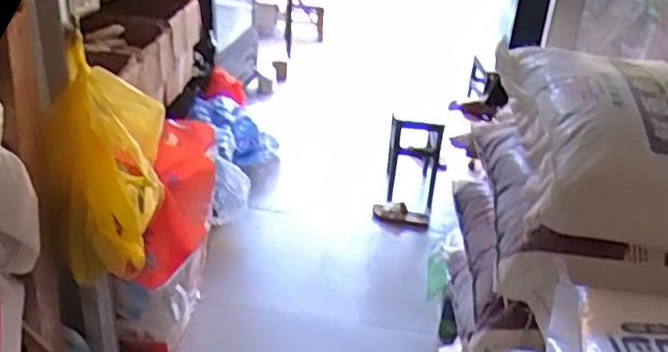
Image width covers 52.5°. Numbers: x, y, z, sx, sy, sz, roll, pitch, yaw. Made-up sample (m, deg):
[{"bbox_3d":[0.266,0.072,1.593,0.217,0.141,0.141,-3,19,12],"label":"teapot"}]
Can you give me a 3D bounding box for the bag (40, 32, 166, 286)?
[{"bbox_3d":[-0.500,-0.005,1.515,0.260,0.465,0.258,-5,31,-16],"label":"bag"}]

